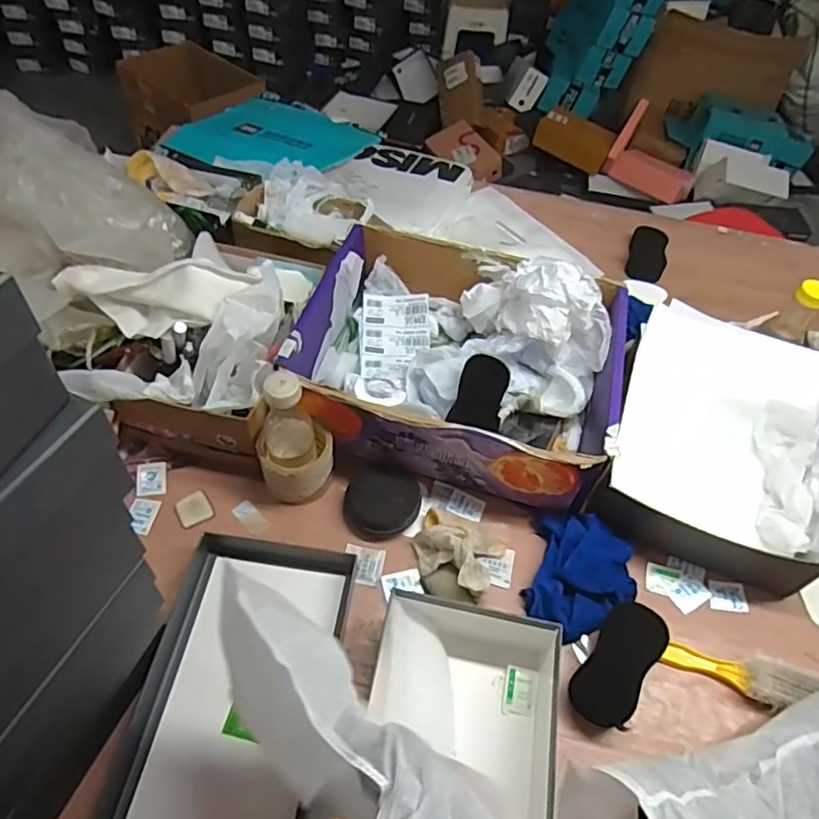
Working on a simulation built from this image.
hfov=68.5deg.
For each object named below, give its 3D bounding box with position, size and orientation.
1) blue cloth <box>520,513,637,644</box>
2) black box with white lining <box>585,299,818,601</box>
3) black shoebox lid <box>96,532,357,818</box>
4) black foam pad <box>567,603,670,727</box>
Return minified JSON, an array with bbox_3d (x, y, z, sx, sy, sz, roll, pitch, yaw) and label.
[{"bbox_3d":[0.202,0.196,0.700,0.122,0.047,0.147,20,54,9],"label":"blue cloth"},{"bbox_3d":[0.400,0.035,0.782,0.242,0.117,0.322,19,54,9],"label":"black box with white lining"},{"bbox_3d":[-0.175,0.285,0.607,0.178,0.047,0.301,11,53,3],"label":"black shoebox lid"},{"bbox_3d":[0.221,0.269,0.633,0.060,0.025,0.128,30,86,16],"label":"black foam pad"}]

